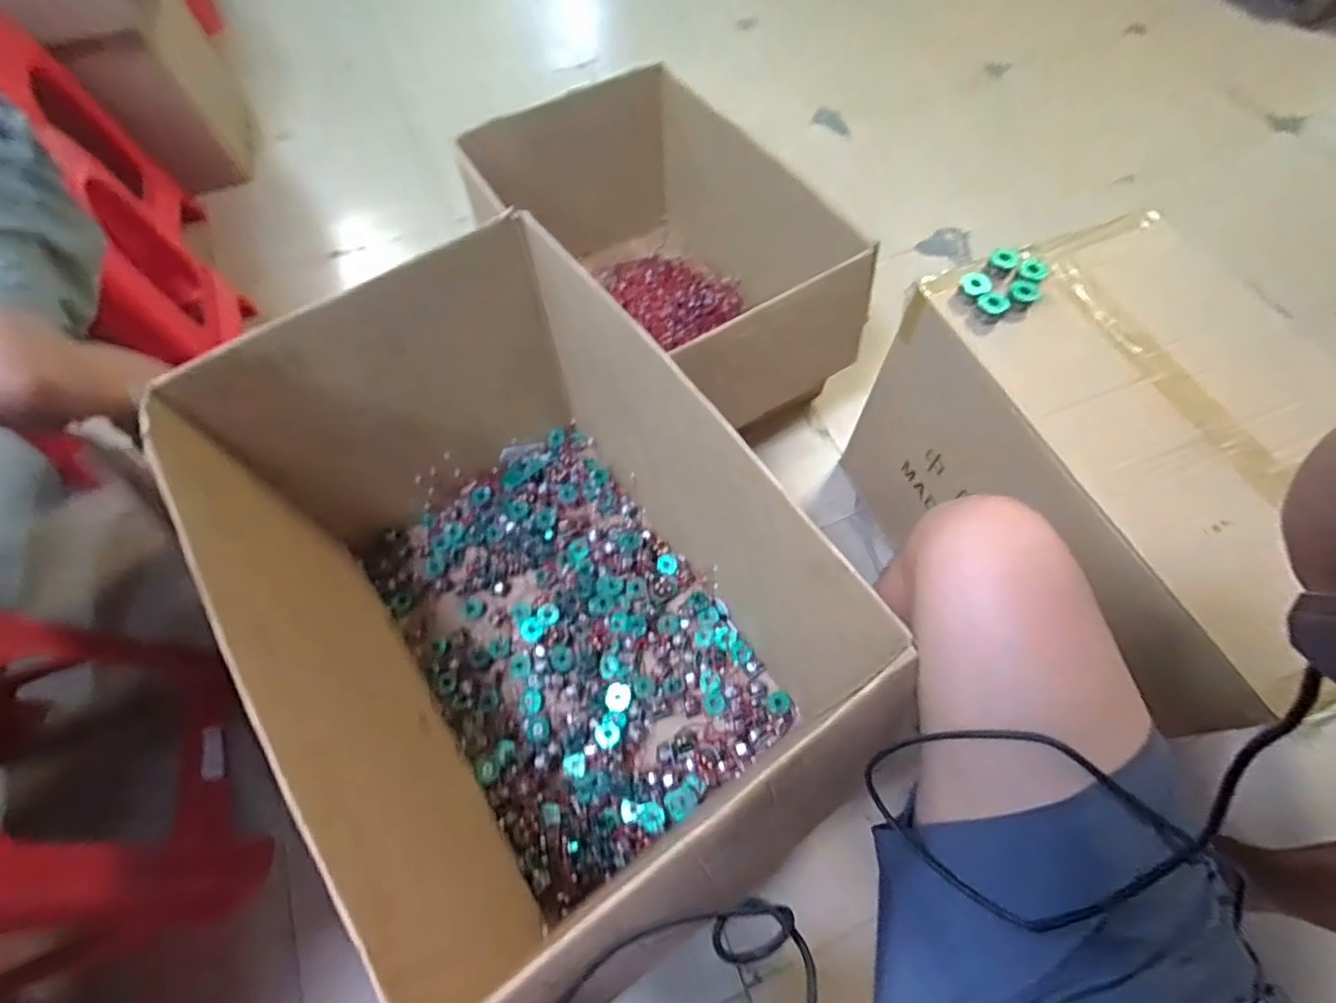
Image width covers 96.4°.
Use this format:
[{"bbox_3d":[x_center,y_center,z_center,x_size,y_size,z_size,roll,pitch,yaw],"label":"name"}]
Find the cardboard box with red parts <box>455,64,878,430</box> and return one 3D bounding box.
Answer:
[{"bbox_3d":[-0.045,-0.422,1.073,0.406,0.333,0.593,-30,66,-15],"label":"cardboard box with red parts"}]

